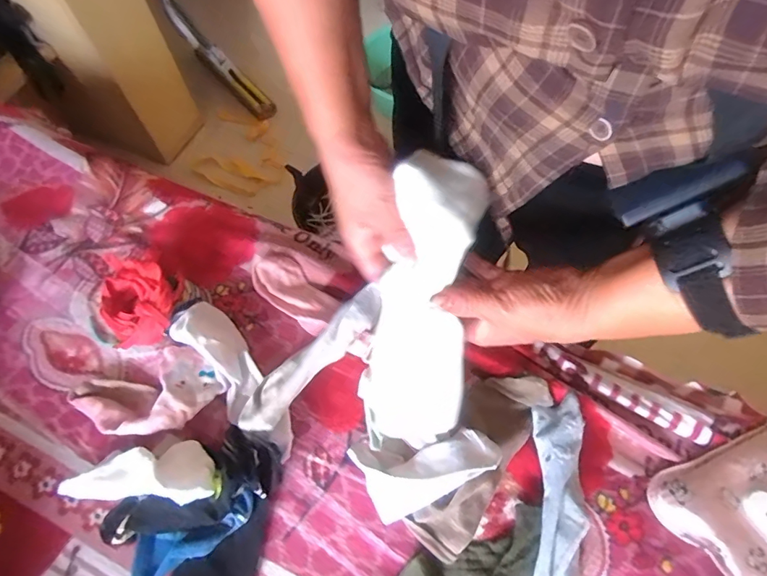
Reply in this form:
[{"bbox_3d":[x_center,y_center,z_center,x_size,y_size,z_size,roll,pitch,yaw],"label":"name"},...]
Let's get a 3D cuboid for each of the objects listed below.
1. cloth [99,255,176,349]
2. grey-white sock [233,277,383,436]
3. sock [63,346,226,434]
[{"bbox_3d":[-0.287,0.021,0.551,0.087,0.057,0.092,14,60,12],"label":"cloth"},{"bbox_3d":[-0.074,0.072,0.507,0.041,0.029,0.200,38,68,24],"label":"grey-white sock"},{"bbox_3d":[-0.256,0.116,0.516,0.159,0.036,0.103,-26,60,-12],"label":"sock"}]

